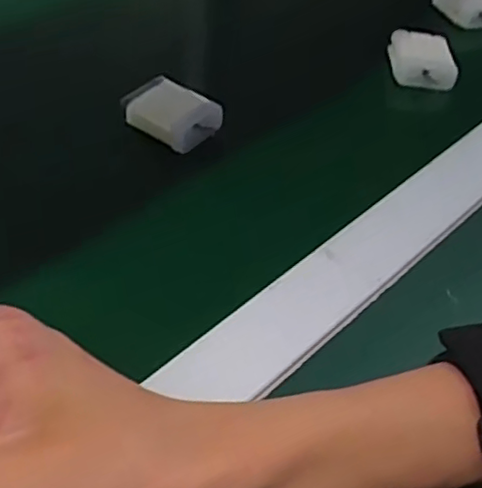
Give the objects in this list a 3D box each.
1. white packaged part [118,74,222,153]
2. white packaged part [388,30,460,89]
[{"bbox_3d":[-0.045,-0.081,0.417,0.056,0.021,0.039,31,52,21],"label":"white packaged part"},{"bbox_3d":[0.128,-0.133,0.474,0.040,0.018,0.062,4,48,-2],"label":"white packaged part"}]

